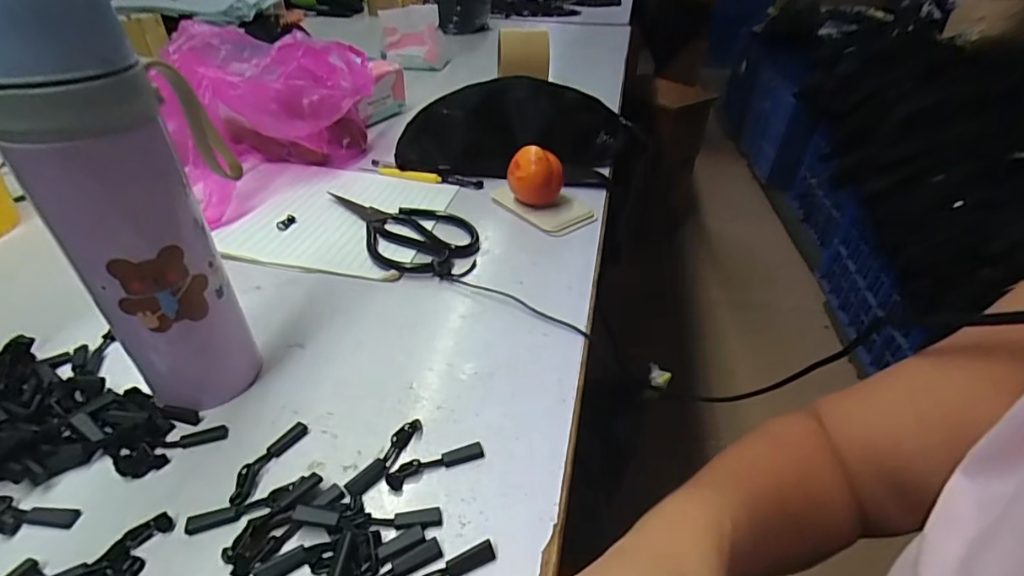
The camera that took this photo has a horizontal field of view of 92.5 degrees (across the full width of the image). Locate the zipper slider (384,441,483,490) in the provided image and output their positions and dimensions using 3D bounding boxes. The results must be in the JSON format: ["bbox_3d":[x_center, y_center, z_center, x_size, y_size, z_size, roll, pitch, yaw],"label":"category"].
[{"bbox_3d":[-0.044,0.099,0.280,0.055,0.006,0.014,-13,41,-20],"label":"zipper slider"}]

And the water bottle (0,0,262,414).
[{"bbox_3d":[-0.198,-0.048,0.268,0.063,0.241,0.097,-7,39,-13],"label":"water bottle"}]

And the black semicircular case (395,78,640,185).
[{"bbox_3d":[0.016,-0.185,0.578,0.282,0.117,0.040,3,4,-11],"label":"black semicircular case"}]

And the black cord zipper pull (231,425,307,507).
[{"bbox_3d":[-0.139,0.098,0.278,0.013,0.006,0.053,15,39,15],"label":"black cord zipper pull"}]

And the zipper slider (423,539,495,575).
[{"bbox_3d":[-0.036,0.136,0.232,0.058,0.006,0.011,-18,43,-25],"label":"zipper slider"}]

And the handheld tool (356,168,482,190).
[{"bbox_3d":[-0.105,-0.130,0.563,0.143,0.010,0.013,10,38,8],"label":"handheld tool"}]

